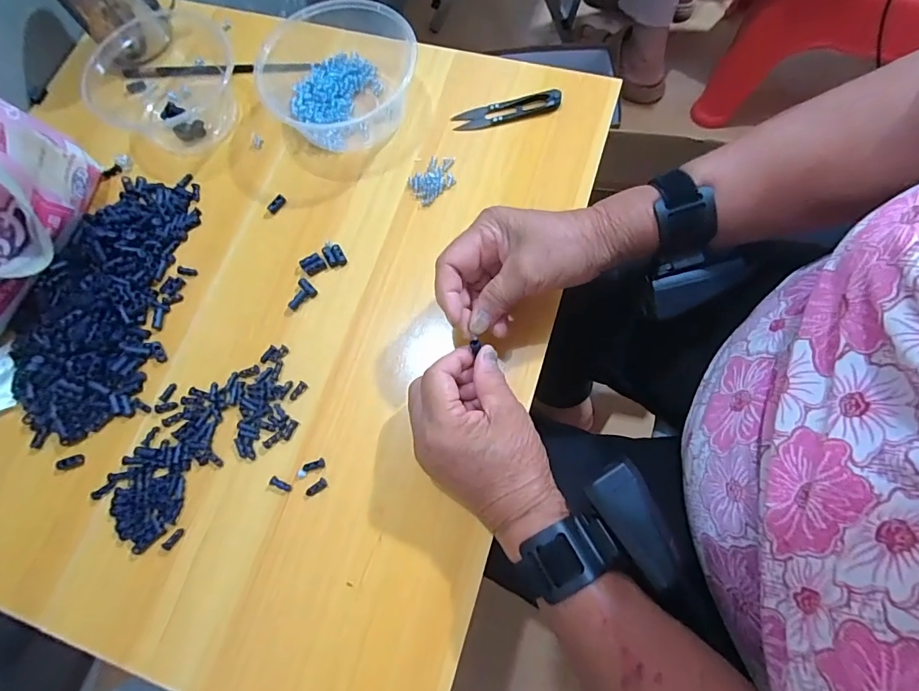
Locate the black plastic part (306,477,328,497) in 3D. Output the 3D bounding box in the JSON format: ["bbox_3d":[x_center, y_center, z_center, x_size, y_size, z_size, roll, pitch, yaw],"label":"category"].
[{"bbox_3d":[-0.109,0.109,0.339,0.017,0.004,0.007,-40,75,-7],"label":"black plastic part"}]

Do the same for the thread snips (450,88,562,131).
[{"bbox_3d":[0.046,-0.226,0.423,0.102,0.012,0.024,-9,73,2],"label":"thread snips"}]

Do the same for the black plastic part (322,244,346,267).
[{"bbox_3d":[-0.111,-0.079,0.393,0.016,0.004,0.020,-27,73,-4],"label":"black plastic part"}]

